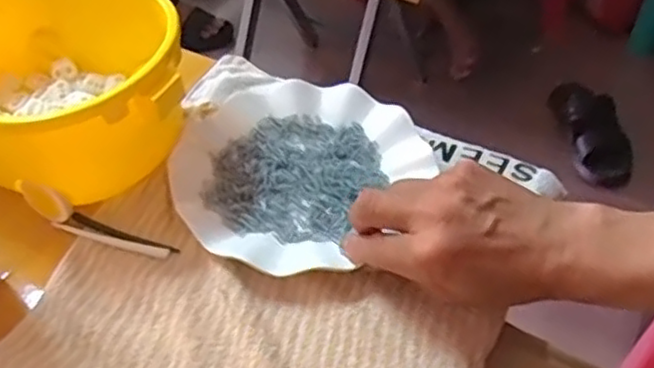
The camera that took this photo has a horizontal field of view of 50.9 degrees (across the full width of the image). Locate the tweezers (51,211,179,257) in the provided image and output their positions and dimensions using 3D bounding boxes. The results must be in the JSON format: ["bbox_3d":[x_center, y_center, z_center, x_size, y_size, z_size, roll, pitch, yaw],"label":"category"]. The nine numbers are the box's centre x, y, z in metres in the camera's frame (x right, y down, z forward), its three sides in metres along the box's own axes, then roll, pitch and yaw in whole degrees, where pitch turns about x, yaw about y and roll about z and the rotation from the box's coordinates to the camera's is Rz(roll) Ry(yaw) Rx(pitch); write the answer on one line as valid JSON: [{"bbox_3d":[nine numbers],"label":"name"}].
[{"bbox_3d":[-0.149,0.037,0.483,0.092,0.004,0.015,16,50,16],"label":"tweezers"}]

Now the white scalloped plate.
[{"bbox_3d":[-0.026,-0.013,0.505,0.167,0.021,0.177,-1,47,1],"label":"white scalloped plate"}]

